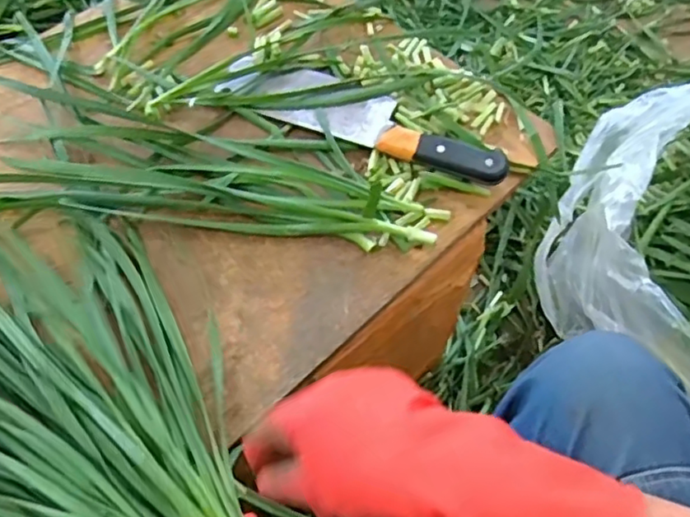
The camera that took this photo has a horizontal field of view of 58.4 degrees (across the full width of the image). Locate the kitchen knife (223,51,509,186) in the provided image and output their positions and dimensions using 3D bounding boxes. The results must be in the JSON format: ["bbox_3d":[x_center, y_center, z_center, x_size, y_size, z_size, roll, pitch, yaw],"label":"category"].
[{"bbox_3d":[0.014,-0.132,0.550,0.272,0.024,0.064,23,63,13],"label":"kitchen knife"}]

